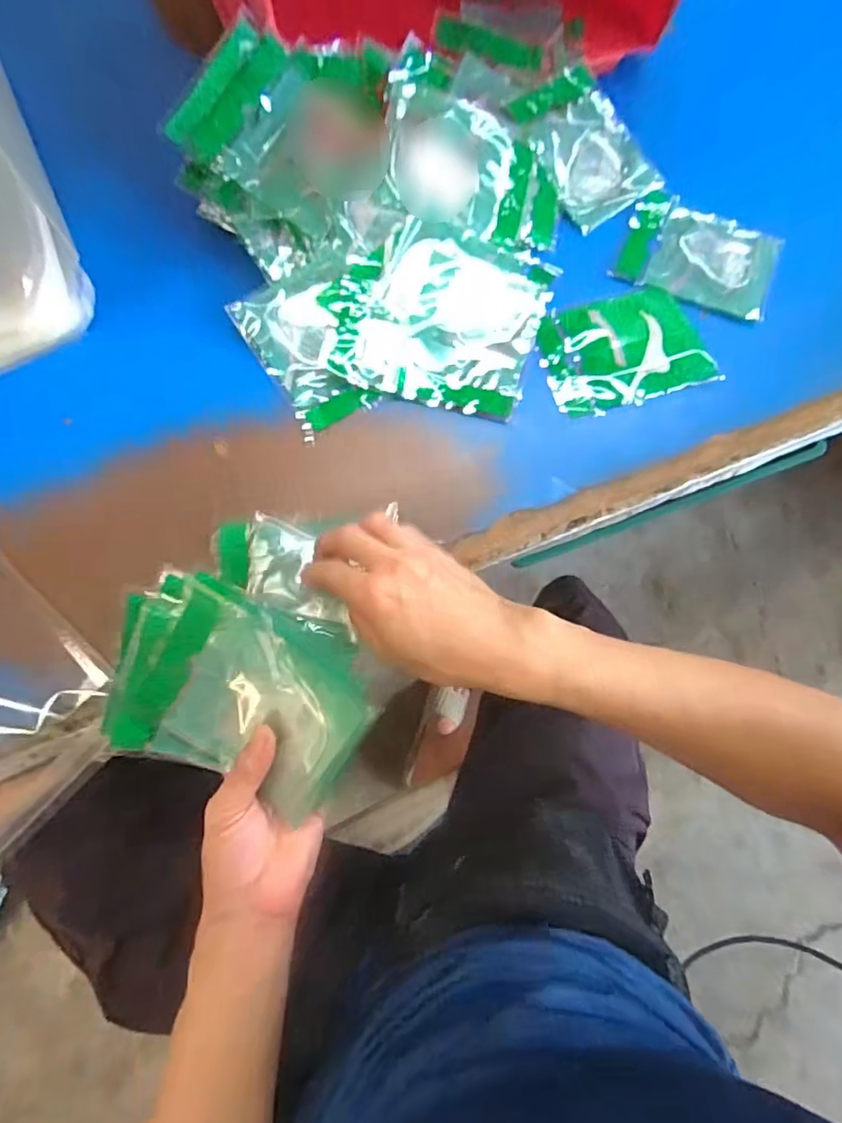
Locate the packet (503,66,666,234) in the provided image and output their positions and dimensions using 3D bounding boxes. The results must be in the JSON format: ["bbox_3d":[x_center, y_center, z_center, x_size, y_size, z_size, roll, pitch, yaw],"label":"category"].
[{"bbox_3d":[0.155,-0.386,0.516,0.110,0.016,0.134,-36,96,-17],"label":"packet"}]

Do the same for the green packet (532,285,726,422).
[{"bbox_3d":[0.170,-0.180,0.469,0.138,0.012,0.102,-18,76,-6],"label":"green packet"}]

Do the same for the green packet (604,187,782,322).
[{"bbox_3d":[0.253,-0.279,0.506,0.133,0.013,0.110,22,76,5],"label":"green packet"}]

